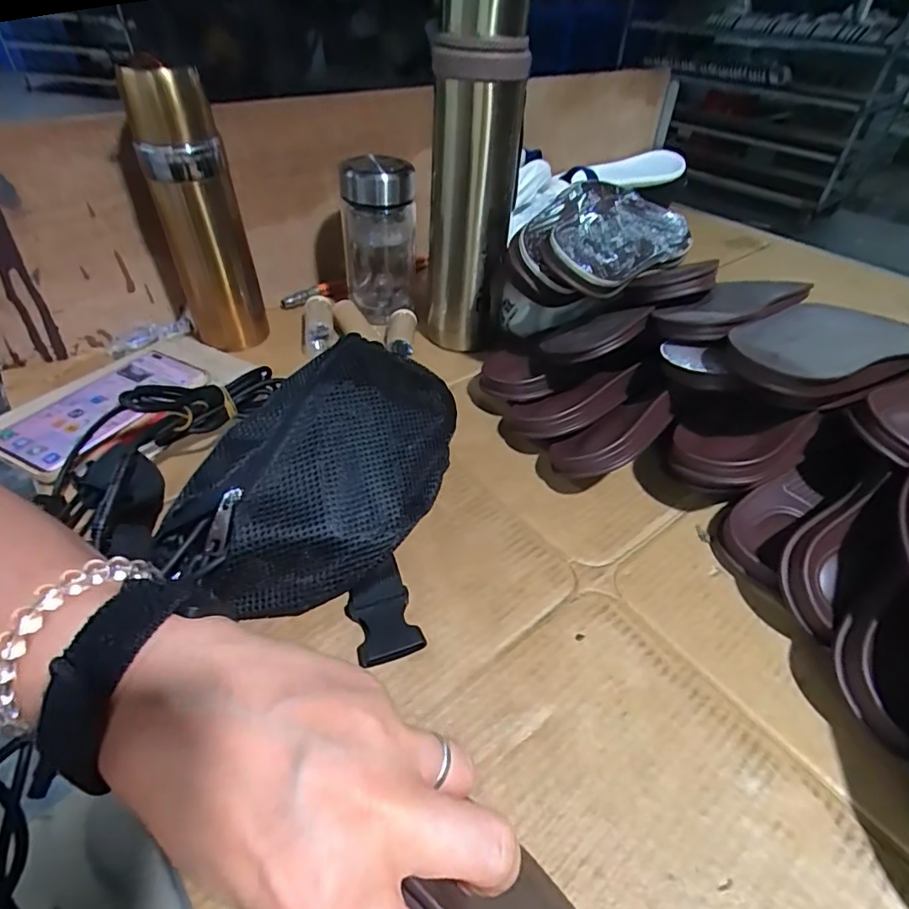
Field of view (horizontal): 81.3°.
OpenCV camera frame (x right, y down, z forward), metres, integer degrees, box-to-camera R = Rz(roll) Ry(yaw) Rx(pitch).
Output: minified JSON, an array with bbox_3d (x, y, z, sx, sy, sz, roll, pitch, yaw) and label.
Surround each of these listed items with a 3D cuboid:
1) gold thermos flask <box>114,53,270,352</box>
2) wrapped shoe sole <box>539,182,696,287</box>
[{"bbox_3d":[-0.234,-0.214,0.492,0.072,0.238,0.068,-14,45,-18],"label":"gold thermos flask"},{"bbox_3d":[0.157,-0.218,0.520,0.124,0.052,0.265,20,45,19],"label":"wrapped shoe sole"}]

